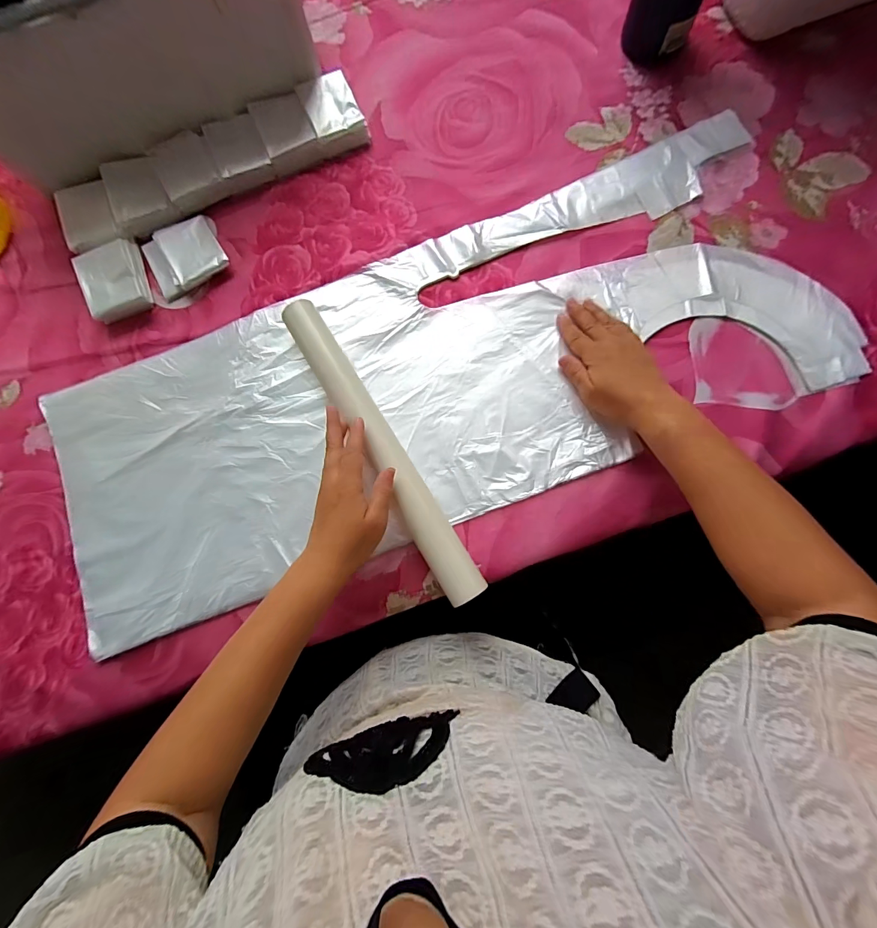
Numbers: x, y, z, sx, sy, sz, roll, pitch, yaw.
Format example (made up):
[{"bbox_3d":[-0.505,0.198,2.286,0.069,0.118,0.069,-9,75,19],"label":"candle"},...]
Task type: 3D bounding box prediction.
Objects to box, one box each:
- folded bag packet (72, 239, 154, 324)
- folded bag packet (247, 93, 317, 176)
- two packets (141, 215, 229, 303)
[{"bbox_3d":[-0.388,-0.221,0.469,0.066,0.033,0.088,-24,79,0],"label":"folded bag packet"},{"bbox_3d":[-0.190,-0.416,0.494,0.063,0.020,0.089,-21,79,0],"label":"folded bag packet"},{"bbox_3d":[-0.311,-0.255,0.480,0.093,0.020,0.082,-29,79,-1],"label":"two packets"}]

